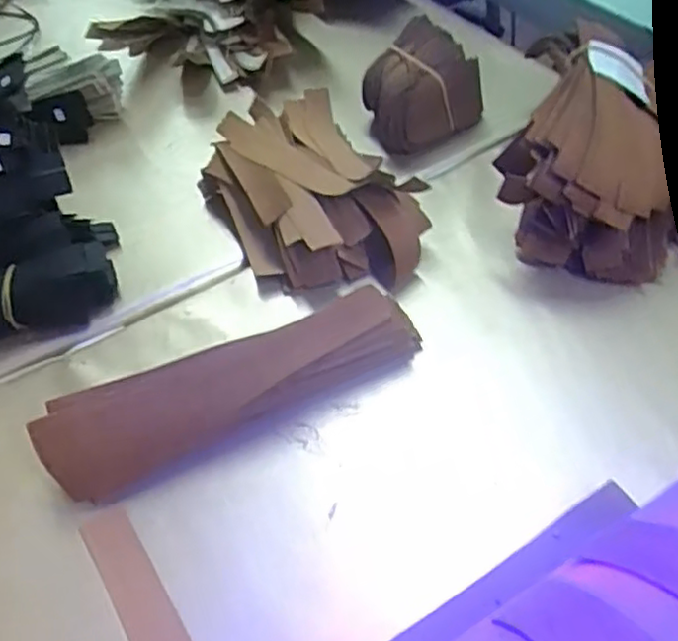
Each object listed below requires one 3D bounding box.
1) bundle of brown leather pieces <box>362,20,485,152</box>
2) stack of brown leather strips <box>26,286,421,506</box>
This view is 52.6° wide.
[{"bbox_3d":[0.052,-0.150,0.445,0.074,0.055,0.059,-22,51,-13],"label":"bundle of brown leather pieces"},{"bbox_3d":[-0.047,0.031,0.314,0.172,0.036,0.034,-23,51,-13],"label":"stack of brown leather strips"}]

